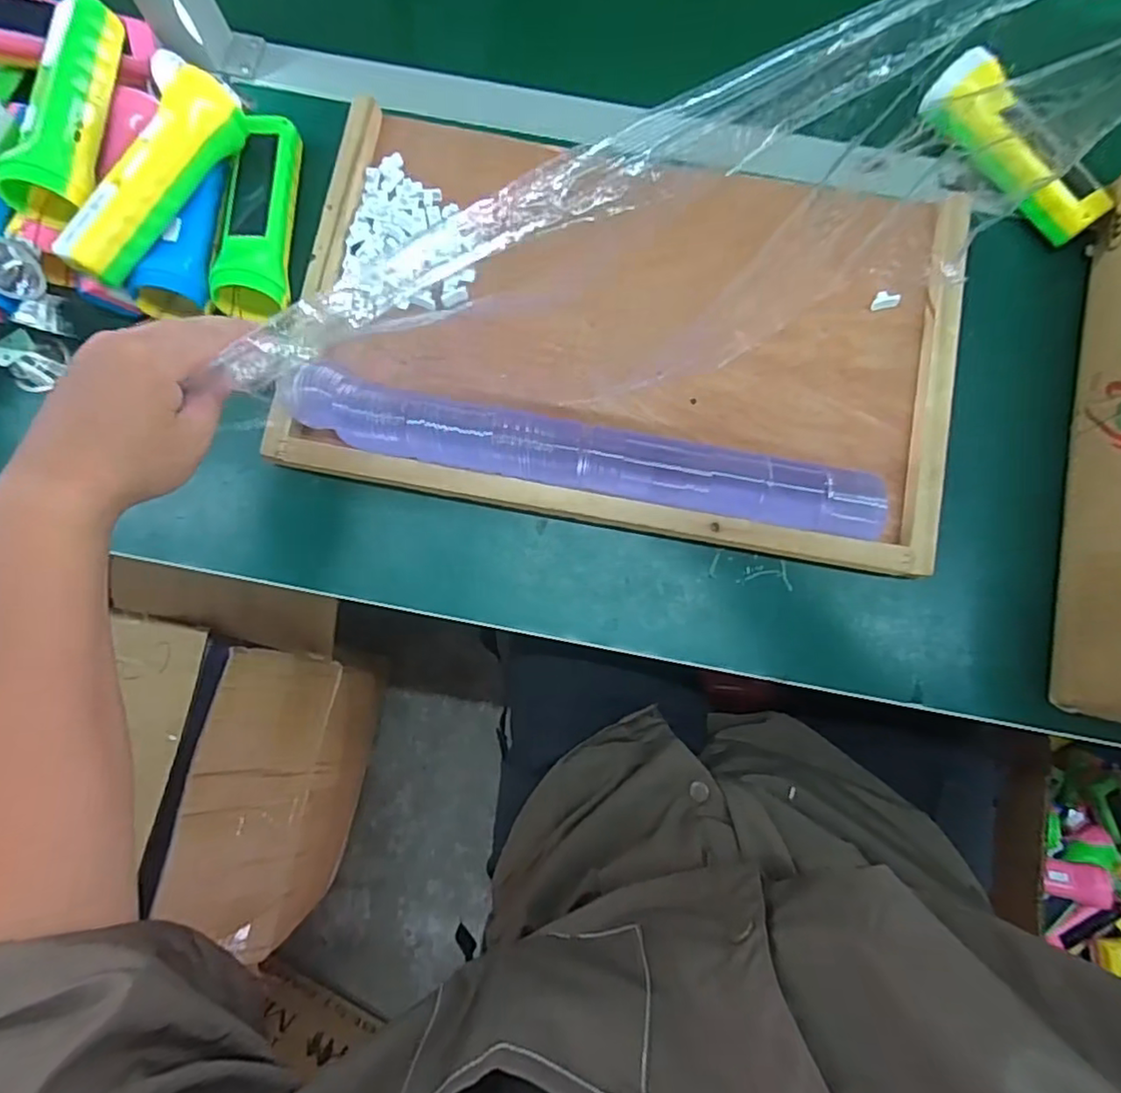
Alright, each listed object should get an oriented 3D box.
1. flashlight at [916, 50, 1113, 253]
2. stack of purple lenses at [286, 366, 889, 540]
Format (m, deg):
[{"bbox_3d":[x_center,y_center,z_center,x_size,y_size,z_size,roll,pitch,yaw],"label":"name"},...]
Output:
[{"bbox_3d":[0.346,-0.303,0.463,0.048,0.043,0.160,-42,83,-7],"label":"flashlight"},{"bbox_3d":[0.018,-0.063,0.429,0.411,0.052,0.053,10,80,1],"label":"stack of purple lenses"}]

